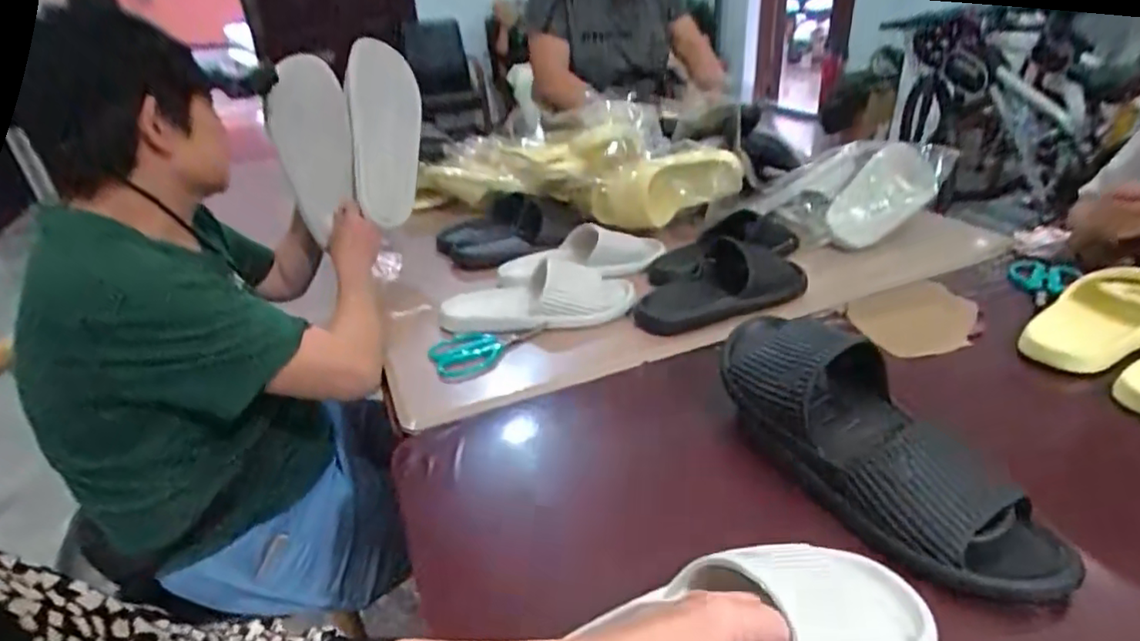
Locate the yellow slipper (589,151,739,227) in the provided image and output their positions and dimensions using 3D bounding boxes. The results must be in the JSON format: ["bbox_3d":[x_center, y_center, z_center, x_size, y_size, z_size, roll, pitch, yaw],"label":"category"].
[{"bbox_3d":[0.153,-0.216,1.015,0.242,0.125,0.147,-8,29,-7],"label":"yellow slipper"}]

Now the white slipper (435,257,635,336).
[{"bbox_3d":[-0.043,-0.025,0.815,0.254,0.083,0.097,-7,29,-5],"label":"white slipper"}]

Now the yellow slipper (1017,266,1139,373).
[{"bbox_3d":[0.604,0.002,0.696,0.193,0.035,0.099,-29,35,-13],"label":"yellow slipper"}]

